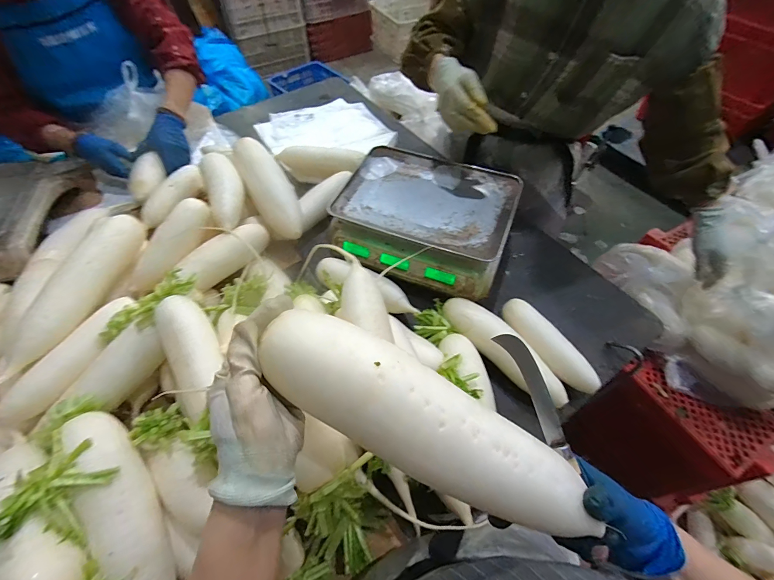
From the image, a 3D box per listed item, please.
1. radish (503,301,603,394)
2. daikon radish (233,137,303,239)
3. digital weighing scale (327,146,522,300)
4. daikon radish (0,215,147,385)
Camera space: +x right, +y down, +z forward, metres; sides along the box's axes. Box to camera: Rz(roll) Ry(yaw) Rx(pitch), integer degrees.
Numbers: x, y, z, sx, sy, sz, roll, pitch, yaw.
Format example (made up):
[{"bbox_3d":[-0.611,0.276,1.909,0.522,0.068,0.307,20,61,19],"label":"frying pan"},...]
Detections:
[{"bbox_3d":[0.269,0.097,0.595,0.056,0.052,0.194,-27,59,-17],"label":"radish"},{"bbox_3d":[-0.254,-0.215,0.751,0.080,0.082,0.293,-27,59,-17],"label":"daikon radish"},{"bbox_3d":[0.076,-0.139,0.720,0.339,0.110,0.282,18,57,13],"label":"digital weighing scale"},{"bbox_3d":[-0.477,-0.005,0.542,0.070,0.081,0.310,2,55,2],"label":"daikon radish"}]

